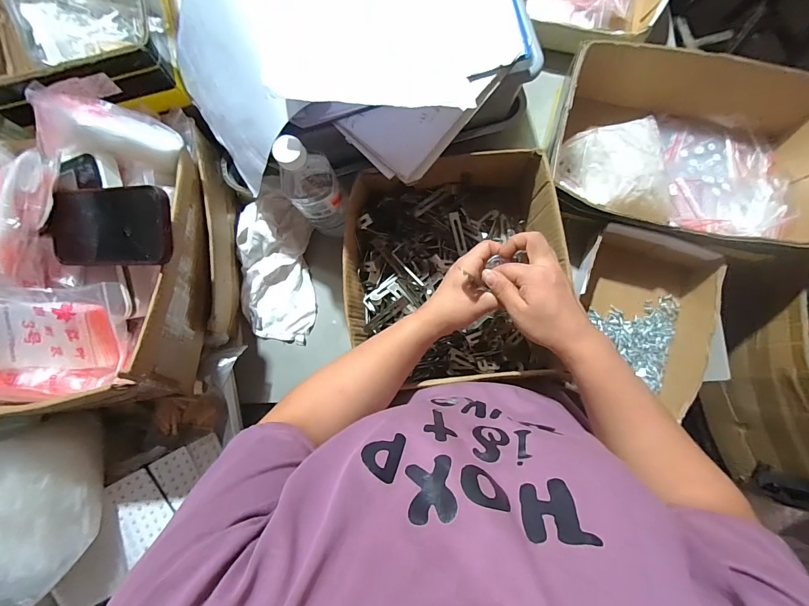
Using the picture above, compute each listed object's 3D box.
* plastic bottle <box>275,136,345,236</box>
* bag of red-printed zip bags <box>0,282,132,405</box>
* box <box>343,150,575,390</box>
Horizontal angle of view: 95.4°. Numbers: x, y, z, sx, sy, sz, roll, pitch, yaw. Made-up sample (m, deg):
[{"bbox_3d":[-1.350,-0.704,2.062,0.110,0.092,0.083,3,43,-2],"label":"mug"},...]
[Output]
[{"bbox_3d":[-0.112,-0.141,0.468,0.062,0.163,0.066,0,84,3],"label":"plastic bottle"},{"bbox_3d":[-0.413,0.047,0.418,0.177,0.047,0.130,-3,84,3],"label":"bag of red-printed zip bags"},{"bbox_3d":[0.063,-0.047,0.519,0.278,0.112,0.294,-8,83,3],"label":"box"}]

